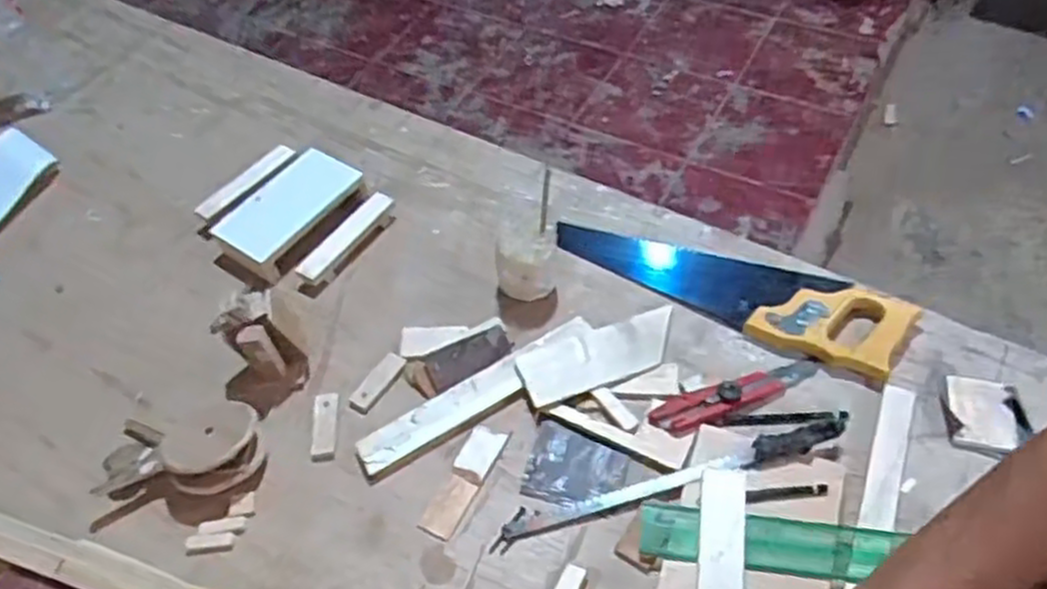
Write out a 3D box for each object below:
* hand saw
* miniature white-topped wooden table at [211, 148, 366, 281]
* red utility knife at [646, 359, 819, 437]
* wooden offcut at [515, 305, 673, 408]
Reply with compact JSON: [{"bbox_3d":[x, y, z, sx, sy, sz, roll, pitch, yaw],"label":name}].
[{"bbox_3d":[0.203,-0.013,0.800,0.368,0.022,0.093,18,55,18],"label":"hand saw"},{"bbox_3d":[-0.273,-0.096,0.900,0.108,0.040,0.170,27,59,24],"label":"miniature white-topped wooden table"},{"bbox_3d":[0.200,0.089,0.725,0.169,0.010,0.044,-19,52,-10],"label":"red utility knife"},{"bbox_3d":[0.079,0.060,0.762,0.164,0.013,0.064,-20,52,-10],"label":"wooden offcut"}]

